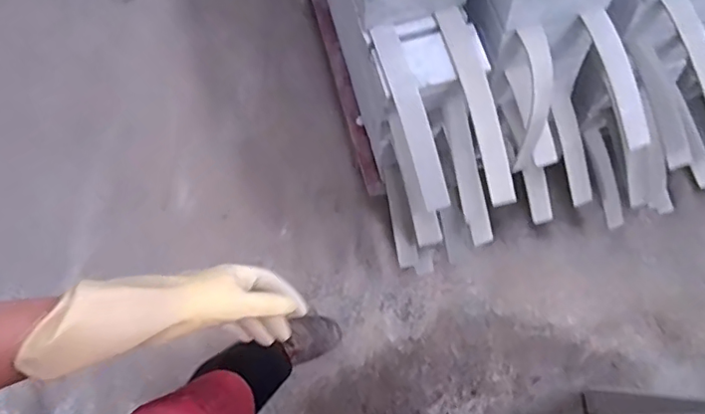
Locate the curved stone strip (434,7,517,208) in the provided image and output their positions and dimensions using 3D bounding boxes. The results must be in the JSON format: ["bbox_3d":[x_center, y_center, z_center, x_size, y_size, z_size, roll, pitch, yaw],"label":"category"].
[{"bbox_3d":[0.180,-0.147,0.801,0.040,0.046,0.287,-14,73,-7],"label":"curved stone strip"}]

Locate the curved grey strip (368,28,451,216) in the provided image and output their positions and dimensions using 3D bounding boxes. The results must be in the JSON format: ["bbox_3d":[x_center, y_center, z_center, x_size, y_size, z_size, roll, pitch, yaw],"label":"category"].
[{"bbox_3d":[0.085,-0.130,0.798,0.038,0.028,0.275,-17,87,-7],"label":"curved grey strip"}]

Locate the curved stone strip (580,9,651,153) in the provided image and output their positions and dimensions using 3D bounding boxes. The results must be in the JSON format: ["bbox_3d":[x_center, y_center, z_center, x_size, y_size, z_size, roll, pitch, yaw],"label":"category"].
[{"bbox_3d":[0.384,-0.184,0.804,0.039,0.026,0.205,-16,85,-7],"label":"curved stone strip"}]

